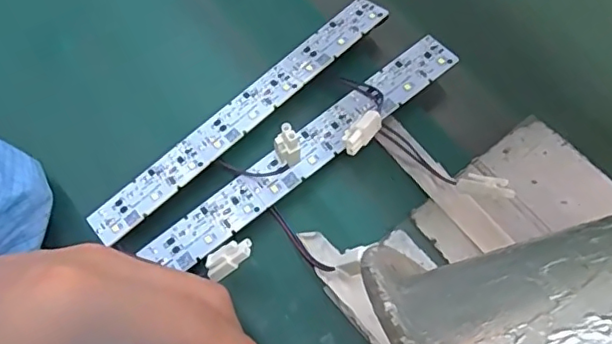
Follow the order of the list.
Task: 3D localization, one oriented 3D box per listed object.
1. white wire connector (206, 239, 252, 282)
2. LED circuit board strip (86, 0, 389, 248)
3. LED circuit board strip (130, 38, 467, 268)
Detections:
[{"bbox_3d":[-0.034,0.038,0.254,0.025,0.006,0.010,-39,68,15],"label":"white wire connector"},{"bbox_3d":[-0.032,-0.031,0.301,0.187,0.006,0.022,-41,71,-13],"label":"LED circuit board strip"},{"bbox_3d":[0.001,-0.012,0.291,0.184,0.006,0.023,-37,70,-11],"label":"LED circuit board strip"}]

